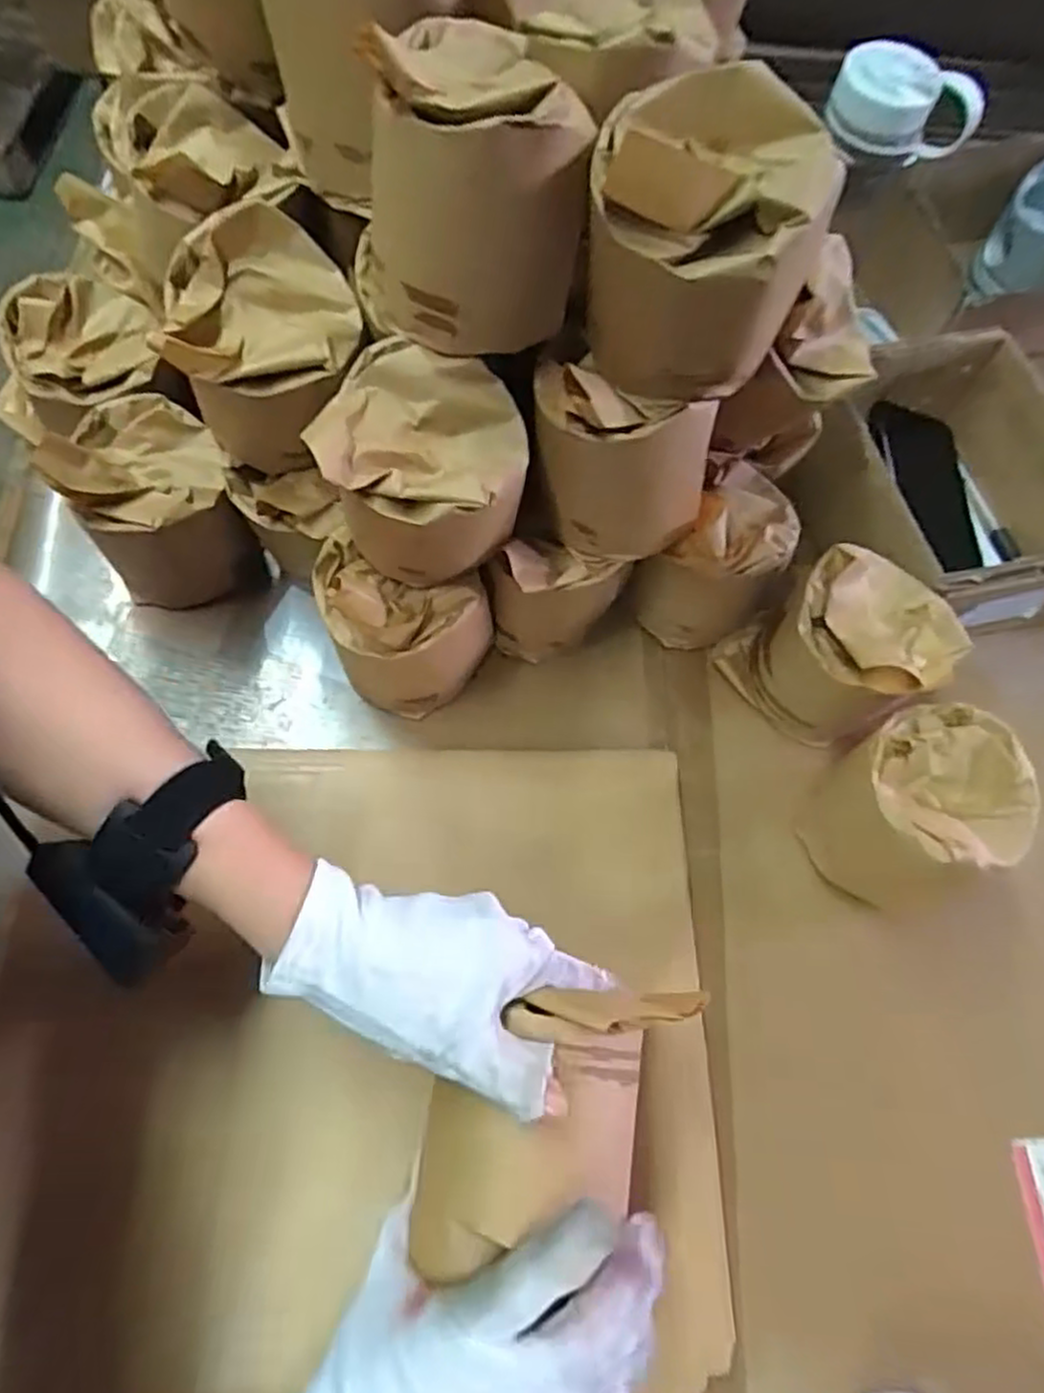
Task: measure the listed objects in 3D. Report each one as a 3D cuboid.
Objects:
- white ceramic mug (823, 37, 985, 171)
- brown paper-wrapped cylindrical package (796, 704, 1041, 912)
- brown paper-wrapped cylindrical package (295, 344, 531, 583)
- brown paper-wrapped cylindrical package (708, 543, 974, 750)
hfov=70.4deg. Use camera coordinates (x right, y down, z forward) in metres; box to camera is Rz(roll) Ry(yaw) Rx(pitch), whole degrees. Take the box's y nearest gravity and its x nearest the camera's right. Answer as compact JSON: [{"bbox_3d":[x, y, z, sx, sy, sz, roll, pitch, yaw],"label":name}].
[{"bbox_3d":[0.251,-0.386,0.483,0.095,0.050,0.055,34,70,9],"label":"white ceramic mug"},{"bbox_3d":[0.220,0.066,0.427,0.102,0.107,0.093,-22,72,-13],"label":"brown paper-wrapped cylindrical package"},{"bbox_3d":[-0.045,-0.107,0.375,0.086,0.099,0.080,1,68,-3],"label":"brown paper-wrapped cylindrical package"},{"bbox_3d":[0.197,-0.033,0.459,0.093,0.105,0.100,2,69,-4],"label":"brown paper-wrapped cylindrical package"}]

